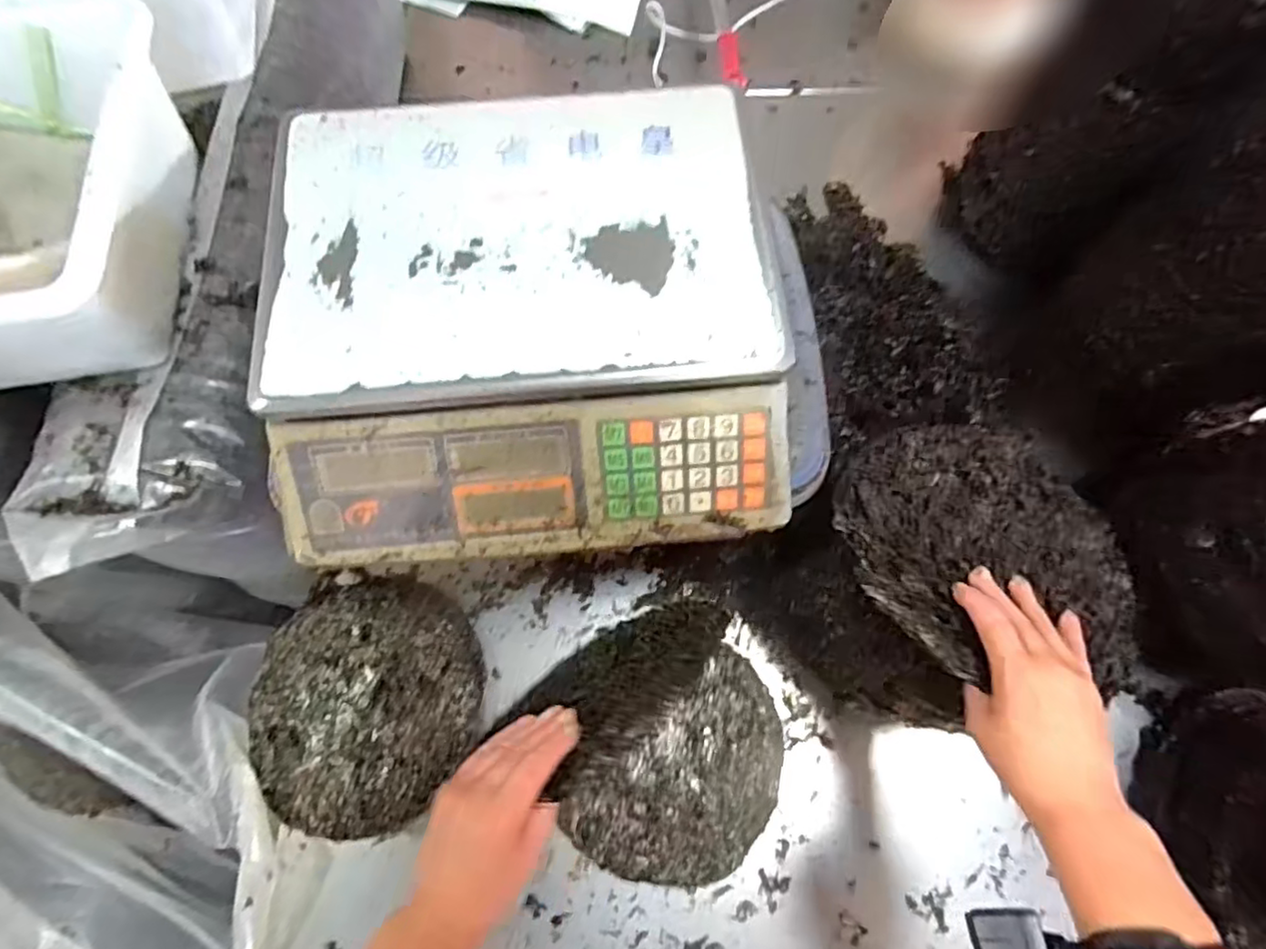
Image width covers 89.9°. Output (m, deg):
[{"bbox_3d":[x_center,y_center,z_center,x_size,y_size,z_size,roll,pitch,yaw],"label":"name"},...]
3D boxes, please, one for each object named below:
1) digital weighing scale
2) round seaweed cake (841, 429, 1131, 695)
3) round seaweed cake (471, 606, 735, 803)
[{"bbox_3d":[-0.071,-0.105,0.433,0.319,0.090,0.292,-5,69,-2],"label":"digital weighing scale"},{"bbox_3d":[0.234,0.050,0.432,0.206,0.029,0.182,-3,58,-16],"label":"round seaweed cake"},{"bbox_3d":[-0.015,0.138,0.442,0.166,0.157,0.018,-33,100,-33],"label":"round seaweed cake"}]

